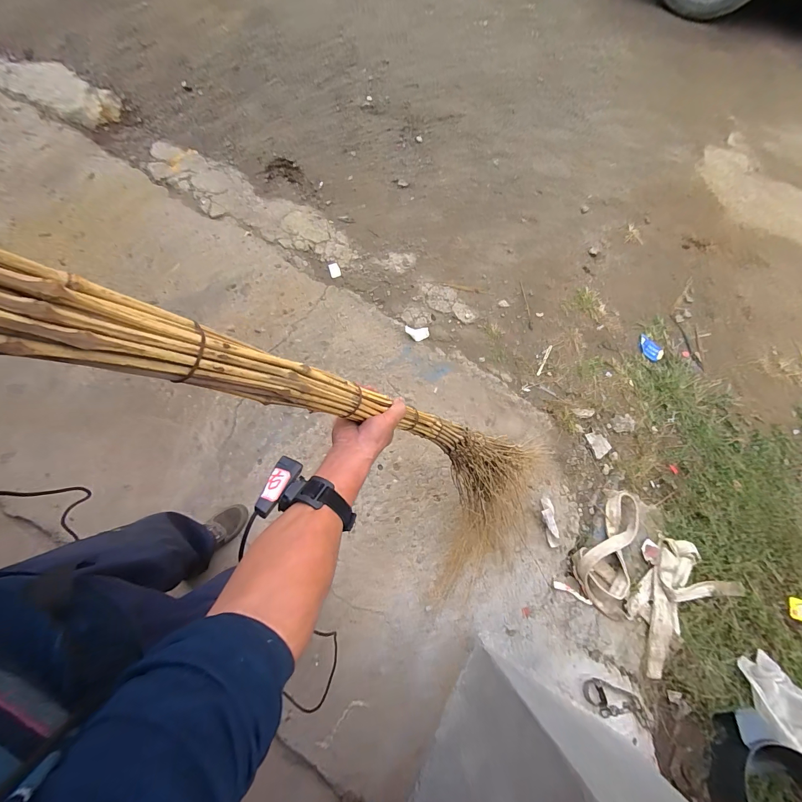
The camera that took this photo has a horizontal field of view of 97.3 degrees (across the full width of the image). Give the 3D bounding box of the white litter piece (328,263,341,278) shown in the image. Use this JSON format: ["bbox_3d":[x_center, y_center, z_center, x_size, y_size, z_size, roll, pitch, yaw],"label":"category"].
[{"bbox_3d":[-0.300,-0.591,1.601,0.045,0.010,0.074,-14,72,-5],"label":"white litter piece"}]

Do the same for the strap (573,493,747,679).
[{"bbox_3d":[0.851,0.603,1.190,0.432,0.071,0.501,-41,76,-13],"label":"strap"}]

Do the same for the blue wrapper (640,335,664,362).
[{"bbox_3d":[1.092,-0.232,1.552,0.084,0.004,0.124,-37,75,-12],"label":"blue wrapper"}]

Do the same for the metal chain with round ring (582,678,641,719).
[{"bbox_3d":[0.658,0.930,1.091,0.196,0.028,0.083,21,72,-7],"label":"metal chain with round ring"}]

